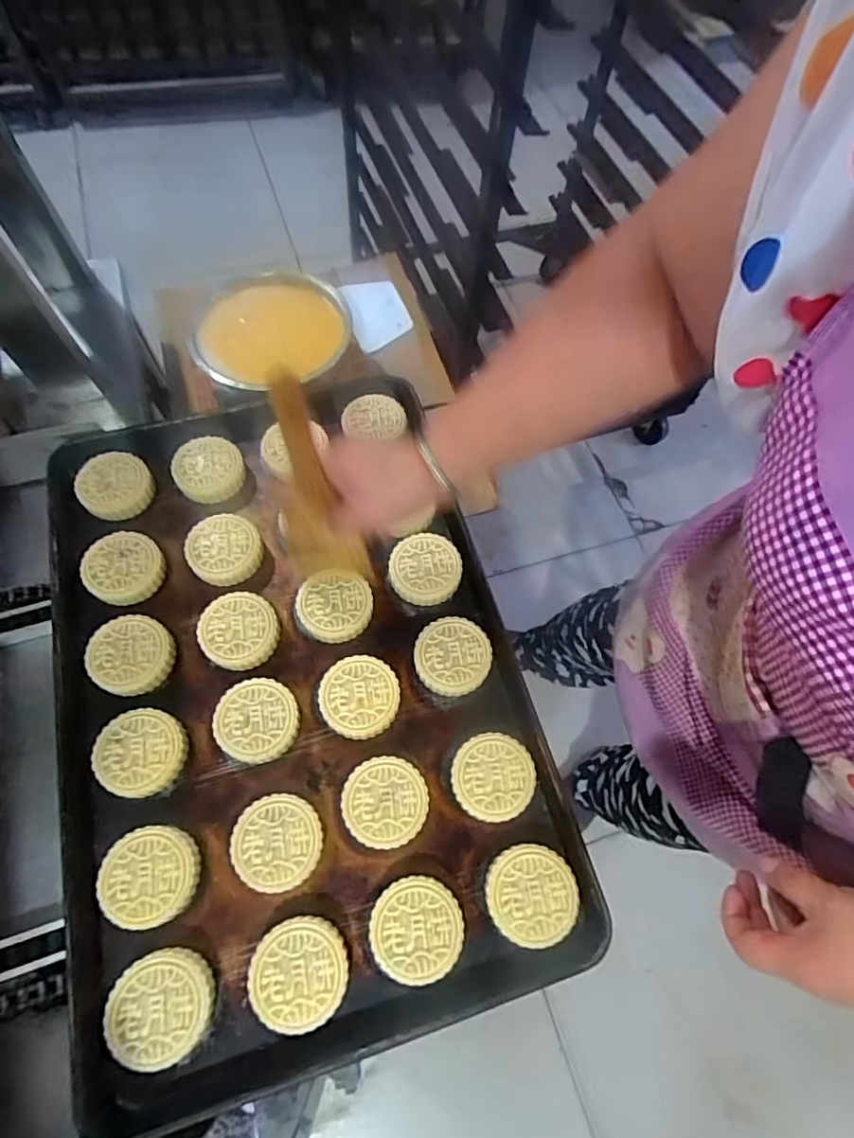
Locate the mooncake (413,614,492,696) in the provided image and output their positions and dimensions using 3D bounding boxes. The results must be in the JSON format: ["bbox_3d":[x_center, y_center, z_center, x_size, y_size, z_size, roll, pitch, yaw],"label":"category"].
[{"bbox_3d":[0.025,0.082,0.526,0.070,0.018,0.069,1,66,-6],"label":"mooncake"}]

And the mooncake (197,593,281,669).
[{"bbox_3d":[-0.178,0.058,0.529,0.070,0.021,0.069,-8,67,-10],"label":"mooncake"}]

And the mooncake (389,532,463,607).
[{"bbox_3d":[-0.001,-0.001,0.555,0.069,0.022,0.068,0,66,-6],"label":"mooncake"}]

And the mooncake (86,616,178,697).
[{"bbox_3d":[-0.271,0.078,0.513,0.069,0.022,0.069,-4,66,-8],"label":"mooncake"}]

